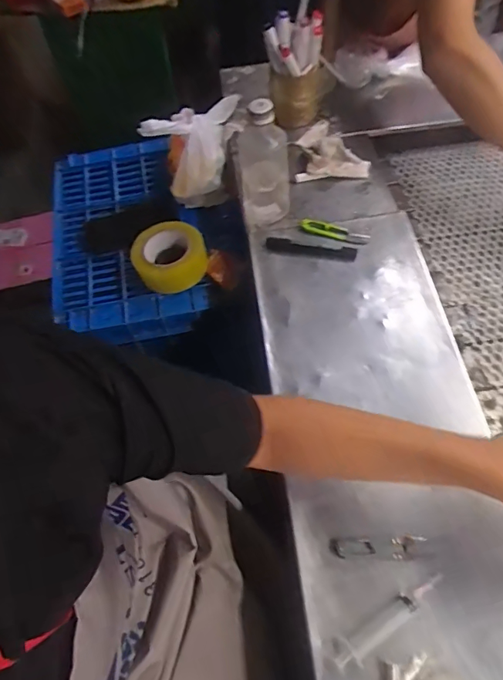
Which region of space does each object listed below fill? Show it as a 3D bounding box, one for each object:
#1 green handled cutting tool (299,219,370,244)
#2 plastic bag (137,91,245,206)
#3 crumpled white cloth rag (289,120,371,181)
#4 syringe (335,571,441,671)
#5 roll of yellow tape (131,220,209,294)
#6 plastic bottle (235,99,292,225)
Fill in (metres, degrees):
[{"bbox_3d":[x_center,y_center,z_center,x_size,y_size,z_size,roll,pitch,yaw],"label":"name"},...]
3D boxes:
[{"bbox_3d":[0.125,-0.166,0.656,0.102,0.008,0.029,13,63,10],"label":"green handled cutting tool"},{"bbox_3d":[-0.096,-0.357,0.794,0.137,0.189,0.168,2,63,3],"label":"plastic bag"},{"bbox_3d":[0.128,-0.323,0.724,0.119,0.039,0.128,-7,61,0],"label":"crumpled white cloth rag"},{"bbox_3d":[0.137,0.275,0.423,0.131,0.012,0.022,-29,64,-12],"label":"syringe"},{"bbox_3d":[-0.141,-0.146,0.756,0.125,0.050,0.119,-28,65,-12],"label":"roll of yellow tape"},{"bbox_3d":[0.017,-0.245,0.609,0.072,0.179,0.051,0,62,4],"label":"plastic bottle"}]

